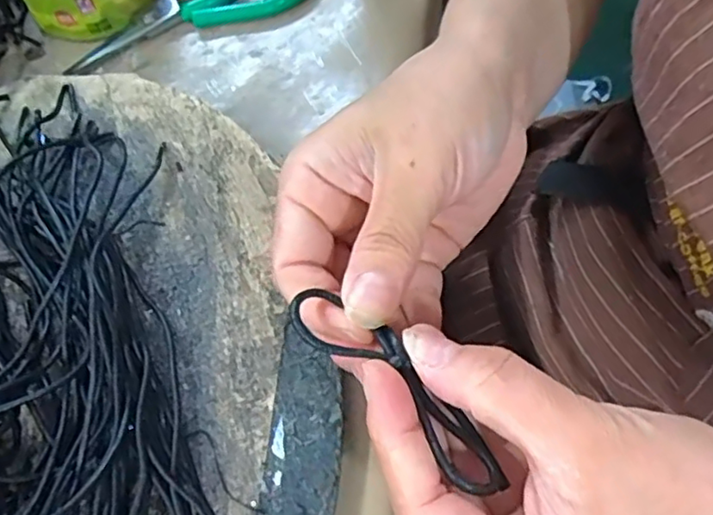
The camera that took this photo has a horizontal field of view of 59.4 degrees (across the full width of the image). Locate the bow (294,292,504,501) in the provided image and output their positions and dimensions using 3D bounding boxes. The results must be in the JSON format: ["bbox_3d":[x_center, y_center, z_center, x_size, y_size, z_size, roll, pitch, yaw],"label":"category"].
[{"bbox_3d":[0.012,0.037,0.176,0.076,0.019,0.019,43,68,4],"label":"bow"}]

